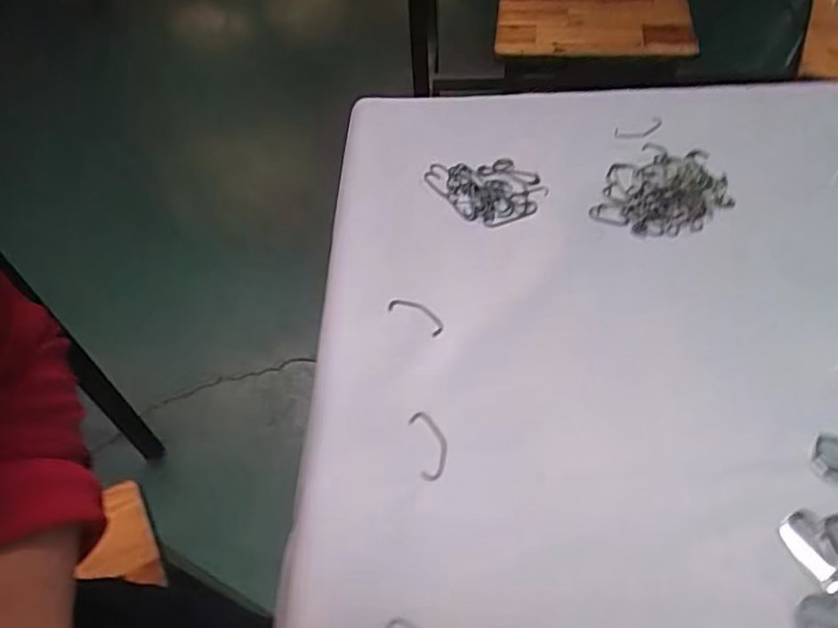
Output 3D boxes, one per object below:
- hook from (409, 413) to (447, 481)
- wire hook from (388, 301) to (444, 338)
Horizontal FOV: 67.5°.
[{"bbox_3d":[0.007,0.080,0.384,0.019,0.006,0.044,-11,52,-5],"label":"hook"},{"bbox_3d":[-0.001,0.001,0.444,0.042,0.006,0.019,27,59,23],"label":"wire hook"}]

